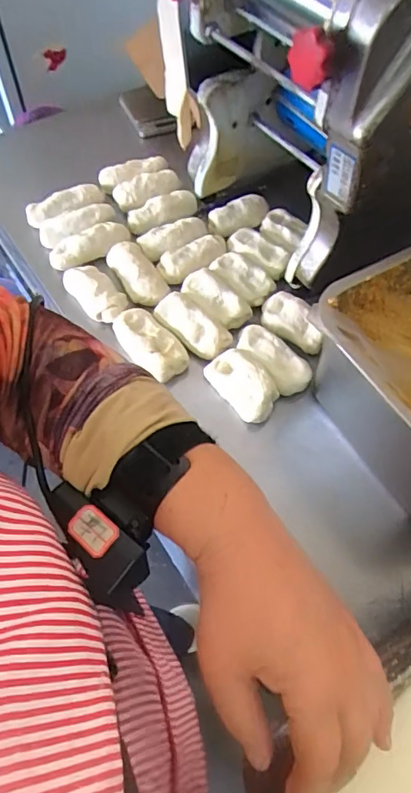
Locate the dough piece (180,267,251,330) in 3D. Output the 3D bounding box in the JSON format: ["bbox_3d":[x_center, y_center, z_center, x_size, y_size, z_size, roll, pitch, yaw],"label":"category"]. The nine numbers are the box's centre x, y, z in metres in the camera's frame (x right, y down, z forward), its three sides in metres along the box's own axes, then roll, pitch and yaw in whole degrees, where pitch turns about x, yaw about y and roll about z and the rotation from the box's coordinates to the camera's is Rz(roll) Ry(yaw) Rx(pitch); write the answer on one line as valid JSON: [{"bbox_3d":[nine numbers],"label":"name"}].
[{"bbox_3d":[0.016,-0.131,0.656,0.049,0.030,0.097,-39,68,-22],"label":"dough piece"}]

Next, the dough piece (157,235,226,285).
[{"bbox_3d":[-0.018,-0.195,0.694,0.103,0.029,0.045,-24,63,-15],"label":"dough piece"}]

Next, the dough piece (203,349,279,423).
[{"bbox_3d":[0.045,-0.016,0.597,0.060,0.042,0.097,-34,66,-20],"label":"dough piece"}]

